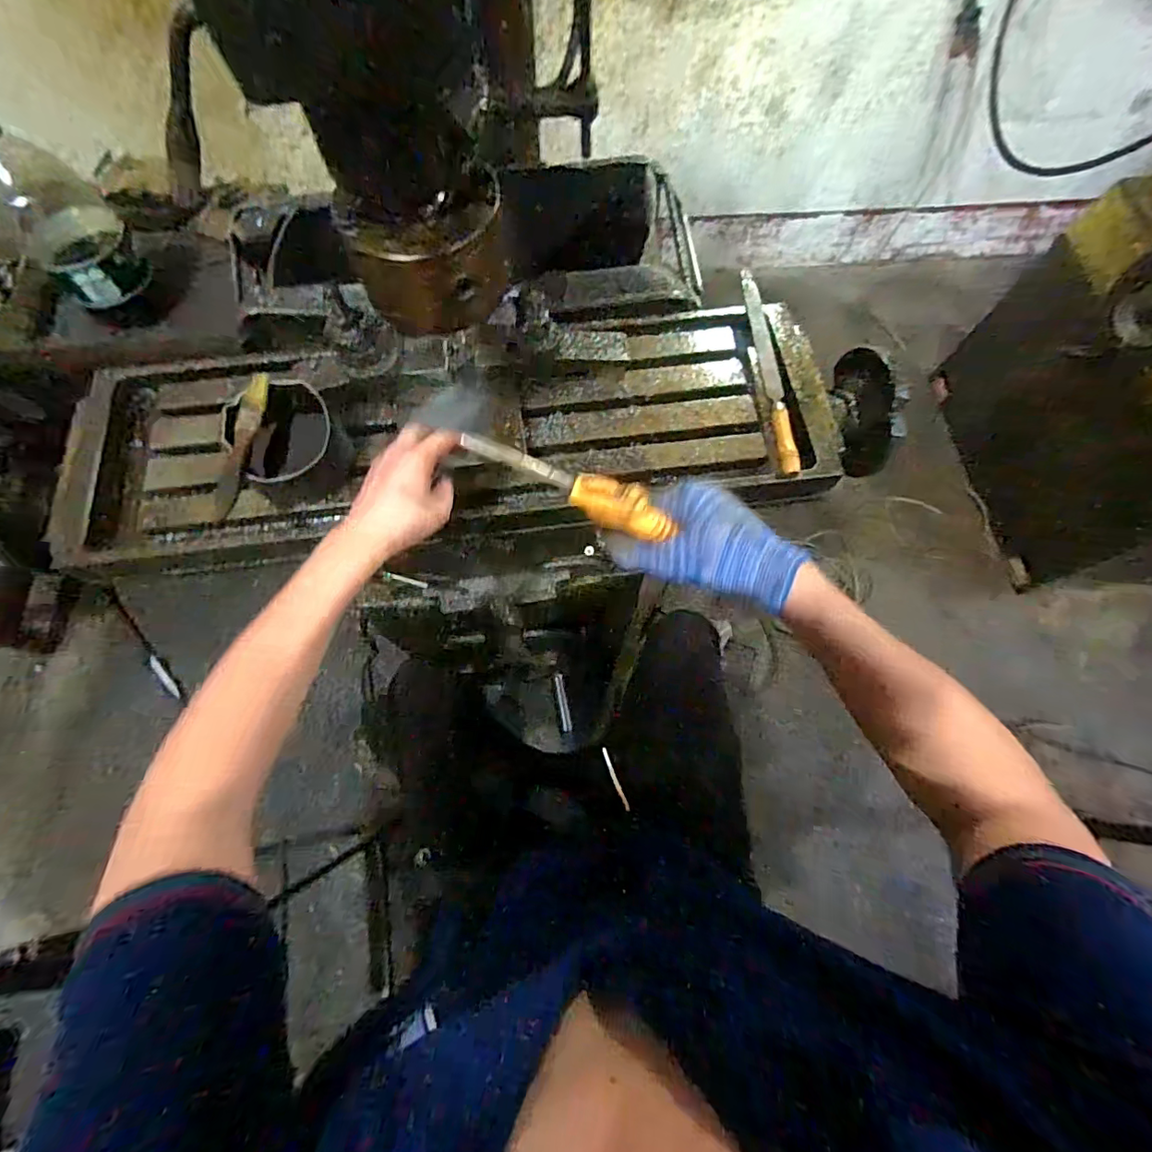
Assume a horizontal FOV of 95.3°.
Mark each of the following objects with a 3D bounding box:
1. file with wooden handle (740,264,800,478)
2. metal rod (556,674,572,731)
[{"bbox_3d":[0.218,-0.242,0.591,0.022,0.020,0.290,-2,70,-2],"label":"file with wooden handle"},{"bbox_3d":[-0.017,0.167,0.692,0.011,0.010,0.075,-9,71,-5],"label":"metal rod"}]

